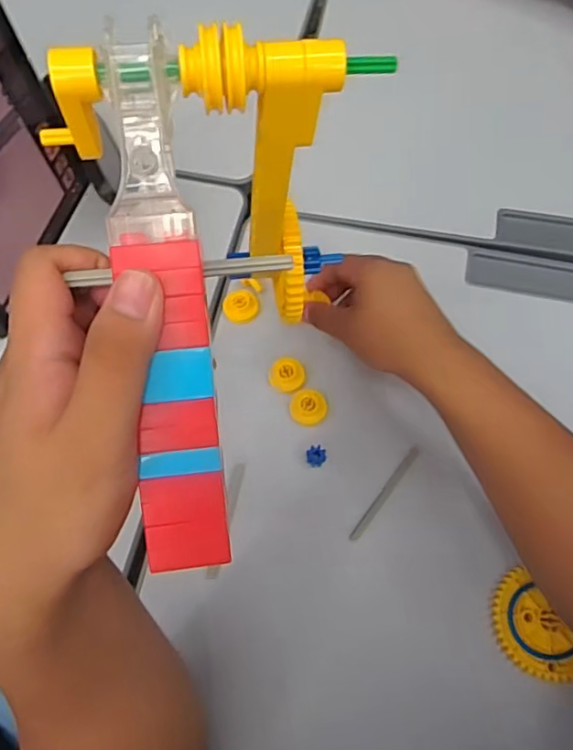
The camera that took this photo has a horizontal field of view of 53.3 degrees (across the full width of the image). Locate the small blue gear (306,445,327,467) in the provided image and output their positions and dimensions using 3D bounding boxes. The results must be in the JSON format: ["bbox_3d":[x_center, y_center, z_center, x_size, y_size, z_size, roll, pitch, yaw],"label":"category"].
[{"bbox_3d":[0.025,0.068,0.481,0.016,0.013,0.016,0,68,1],"label":"small blue gear"}]

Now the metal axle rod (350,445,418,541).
[{"bbox_3d":[0.083,0.098,0.479,0.008,0.004,0.095,36,73,14],"label":"metal axle rod"}]

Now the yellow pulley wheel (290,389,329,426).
[{"bbox_3d":[0.019,0.028,0.498,0.031,0.010,0.031,0,68,1],"label":"yellow pulley wheel"}]

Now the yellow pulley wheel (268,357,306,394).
[{"bbox_3d":[0.001,-0.001,0.510,0.030,0.007,0.034,18,70,8],"label":"yellow pulley wheel"}]

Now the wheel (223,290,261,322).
[{"bbox_3d":[-0.043,-0.065,0.534,0.032,0.009,0.030,-7,68,-2],"label":"wheel"}]

